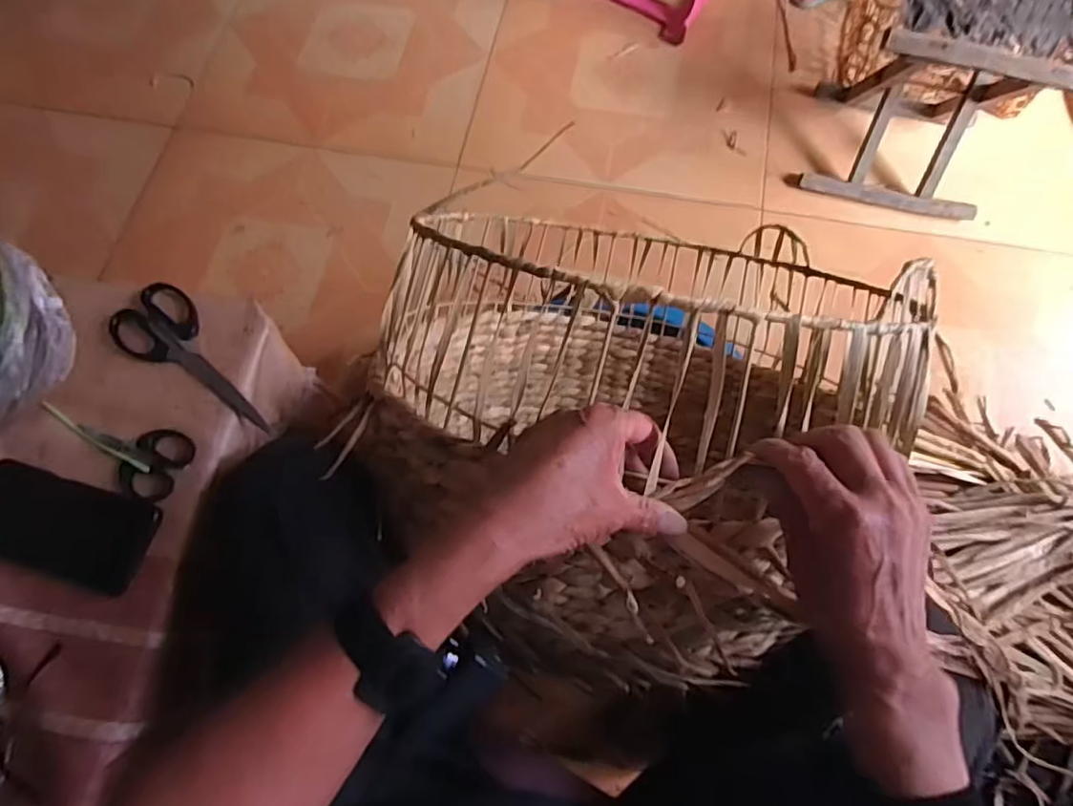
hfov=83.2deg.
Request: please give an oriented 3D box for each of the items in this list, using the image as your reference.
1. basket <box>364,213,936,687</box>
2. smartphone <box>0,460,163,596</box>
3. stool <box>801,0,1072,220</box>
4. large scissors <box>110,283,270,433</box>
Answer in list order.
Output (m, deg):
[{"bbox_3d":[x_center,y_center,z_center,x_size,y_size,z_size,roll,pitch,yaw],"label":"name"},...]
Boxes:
[{"bbox_3d":[0.099,-0.025,0.642,0.460,0.299,0.548,4,25,2],"label":"basket"},{"bbox_3d":[-0.413,0.106,0.520,0.168,0.007,0.078,15,71,6],"label":"smartphone"},{"bbox_3d":[0.700,-0.549,1.052,0.308,0.314,0.283,16,71,7],"label":"stool"},{"bbox_3d":[-0.320,-0.042,0.578,0.185,0.014,0.073,37,74,6],"label":"large scissors"}]

